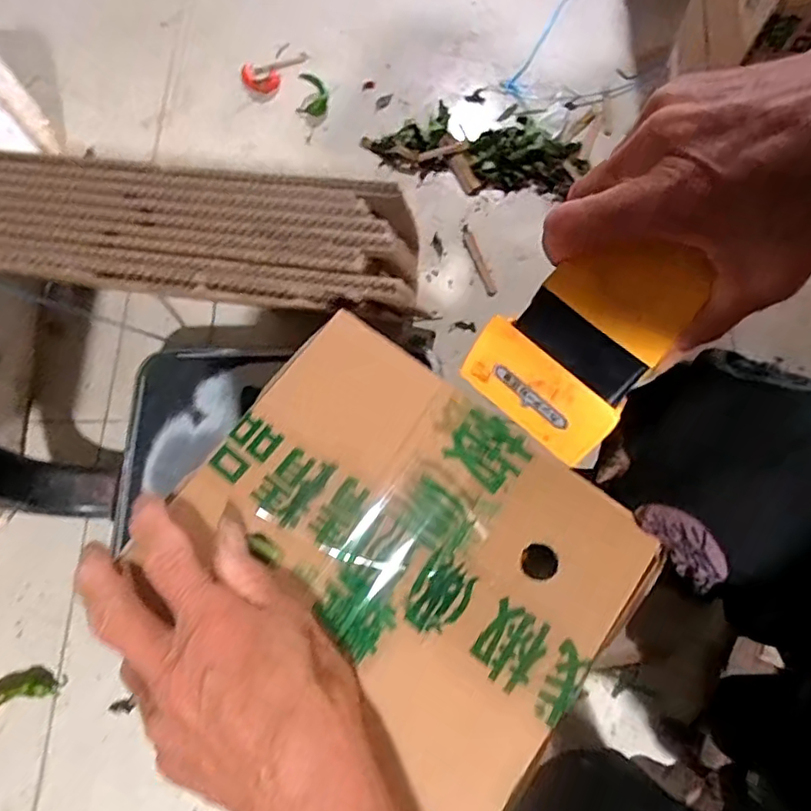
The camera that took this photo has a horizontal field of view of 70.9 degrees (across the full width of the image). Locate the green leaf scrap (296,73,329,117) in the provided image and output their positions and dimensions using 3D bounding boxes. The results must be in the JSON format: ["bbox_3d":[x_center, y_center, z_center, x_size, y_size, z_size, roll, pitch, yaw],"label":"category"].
[{"bbox_3d":[-0.130,-0.437,0.801,0.042,0.020,0.057,4,74,1],"label":"green leaf scrap"}]

